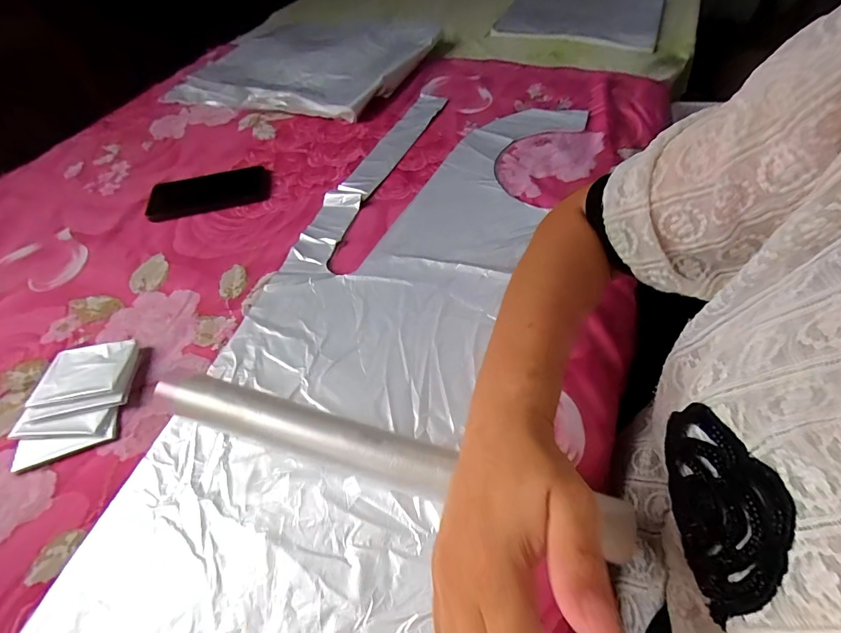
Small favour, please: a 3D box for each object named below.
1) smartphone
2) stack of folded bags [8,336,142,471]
[{"bbox_3d":[-0.299,-0.180,0.573,0.164,0.014,0.085,-12,53,-4],"label":"smartphone"},{"bbox_3d":[-0.326,0.079,0.379,0.090,0.018,0.114,-8,53,-1],"label":"stack of folded bags"}]

